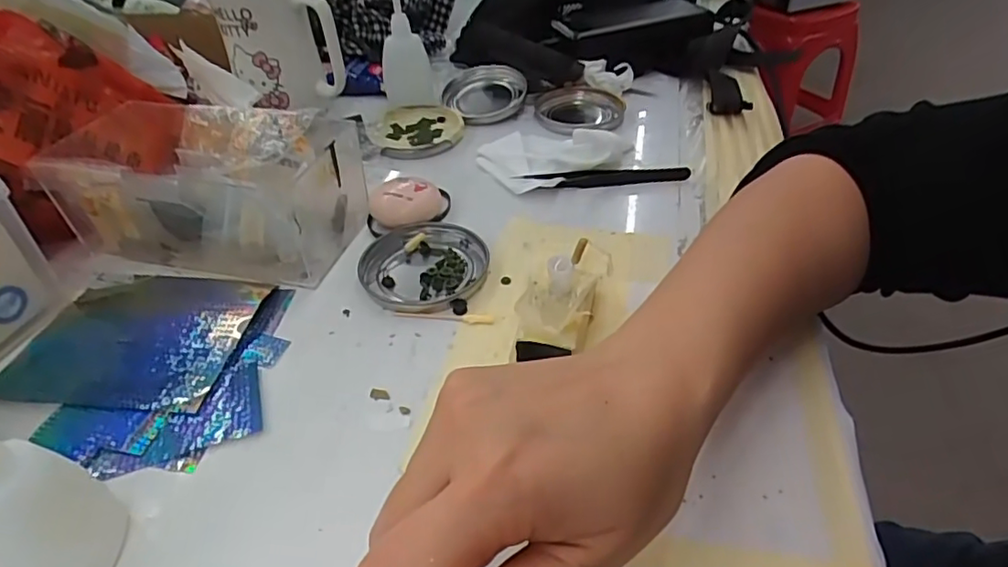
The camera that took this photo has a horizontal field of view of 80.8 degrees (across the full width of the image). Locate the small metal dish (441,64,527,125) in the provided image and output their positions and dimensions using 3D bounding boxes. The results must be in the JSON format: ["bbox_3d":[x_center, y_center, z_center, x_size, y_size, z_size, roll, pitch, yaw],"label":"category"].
[{"bbox_3d":[-0.016,-0.178,0.548,0.066,0.023,0.079,-18,43,-18],"label":"small metal dish"}]

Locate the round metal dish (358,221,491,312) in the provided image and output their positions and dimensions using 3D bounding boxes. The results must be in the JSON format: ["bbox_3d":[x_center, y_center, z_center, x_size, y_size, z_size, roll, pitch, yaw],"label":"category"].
[{"bbox_3d":[-0.050,-0.012,0.372,0.078,0.010,0.075,-1,41,1],"label":"round metal dish"}]

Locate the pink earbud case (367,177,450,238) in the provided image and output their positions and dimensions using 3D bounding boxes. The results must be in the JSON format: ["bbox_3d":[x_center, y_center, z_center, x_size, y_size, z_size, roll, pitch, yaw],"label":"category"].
[{"bbox_3d":[-0.066,-0.057,0.410,0.055,0.025,0.043,-7,41,-6],"label":"pink earbud case"}]

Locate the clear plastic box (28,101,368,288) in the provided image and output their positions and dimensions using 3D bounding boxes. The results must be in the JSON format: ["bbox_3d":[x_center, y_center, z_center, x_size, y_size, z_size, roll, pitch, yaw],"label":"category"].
[{"bbox_3d":[-0.192,-0.063,0.389,0.177,0.073,0.105,12,42,15],"label":"clear plastic box"}]

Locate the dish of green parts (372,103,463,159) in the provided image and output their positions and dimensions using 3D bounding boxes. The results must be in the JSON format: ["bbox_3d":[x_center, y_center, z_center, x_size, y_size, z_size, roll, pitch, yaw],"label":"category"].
[{"bbox_3d":[-0.076,-0.132,0.509,0.076,0.010,0.079,-1,41,1],"label":"dish of green parts"}]

